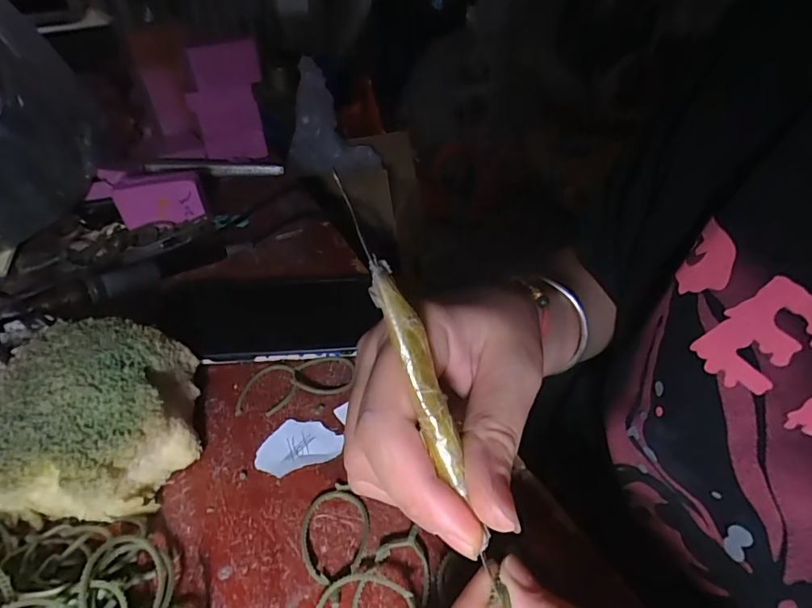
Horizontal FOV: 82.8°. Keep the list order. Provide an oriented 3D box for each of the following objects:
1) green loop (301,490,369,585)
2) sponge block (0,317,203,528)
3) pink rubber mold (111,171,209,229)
[{"bbox_3d":[-0.035,0.112,0.226,0.032,0.004,0.043,-1,42,0],"label":"green loop"},{"bbox_3d":[-0.167,0.062,0.250,0.098,0.050,0.099,1,42,2],"label":"sponge block"},{"bbox_3d":[-0.224,-0.097,0.425,0.072,0.044,0.019,-10,43,-10],"label":"pink rubber mold"}]

